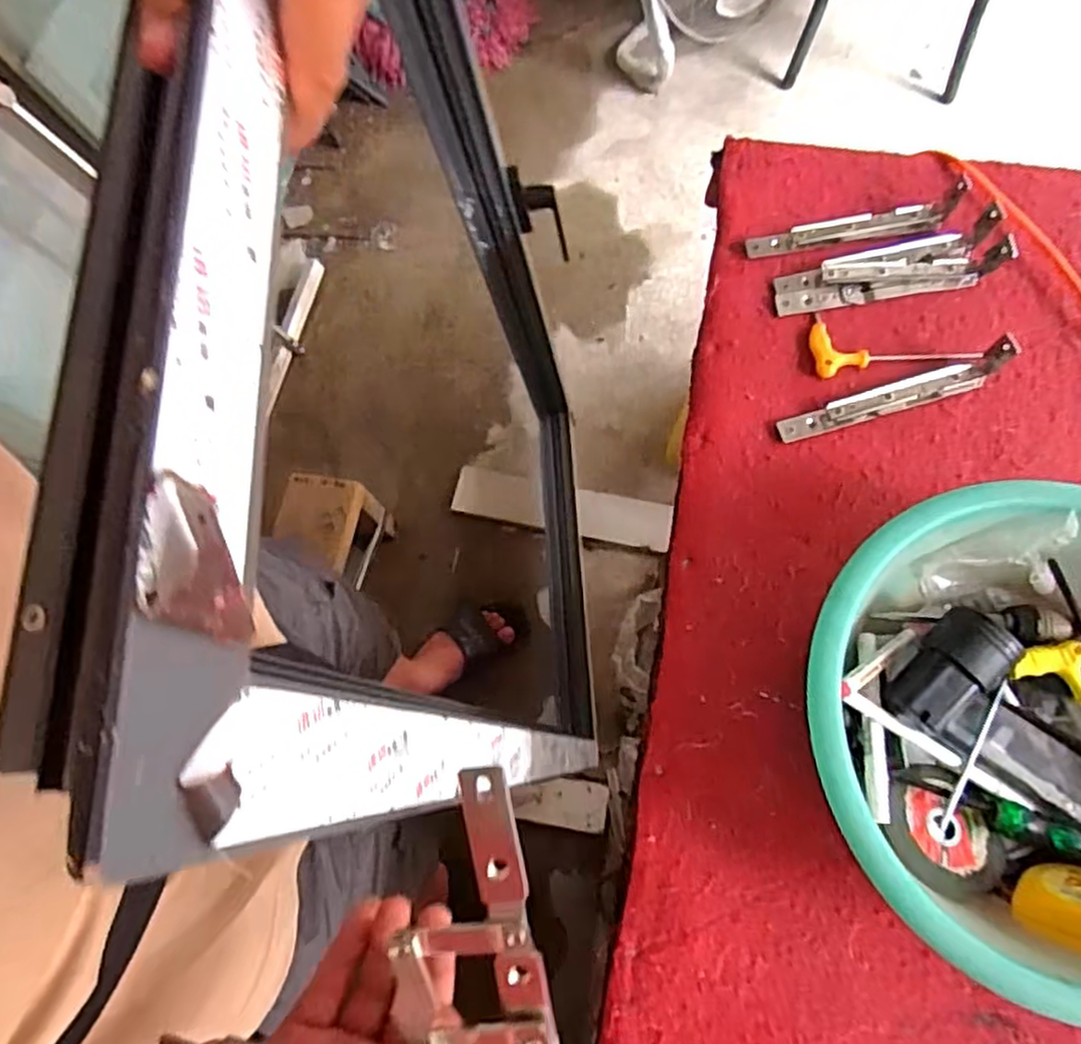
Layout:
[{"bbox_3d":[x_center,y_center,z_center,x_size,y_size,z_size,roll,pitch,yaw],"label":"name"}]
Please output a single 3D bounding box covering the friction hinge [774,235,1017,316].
[{"bbox_3d":[0.319,-0.226,0.641,0.196,0.042,0.025,-9,72,0],"label":"friction hinge"}]

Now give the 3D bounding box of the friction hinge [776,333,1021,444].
[{"bbox_3d":[0.304,-0.114,0.603,0.195,0.048,0.027,-15,72,-3],"label":"friction hinge"}]

